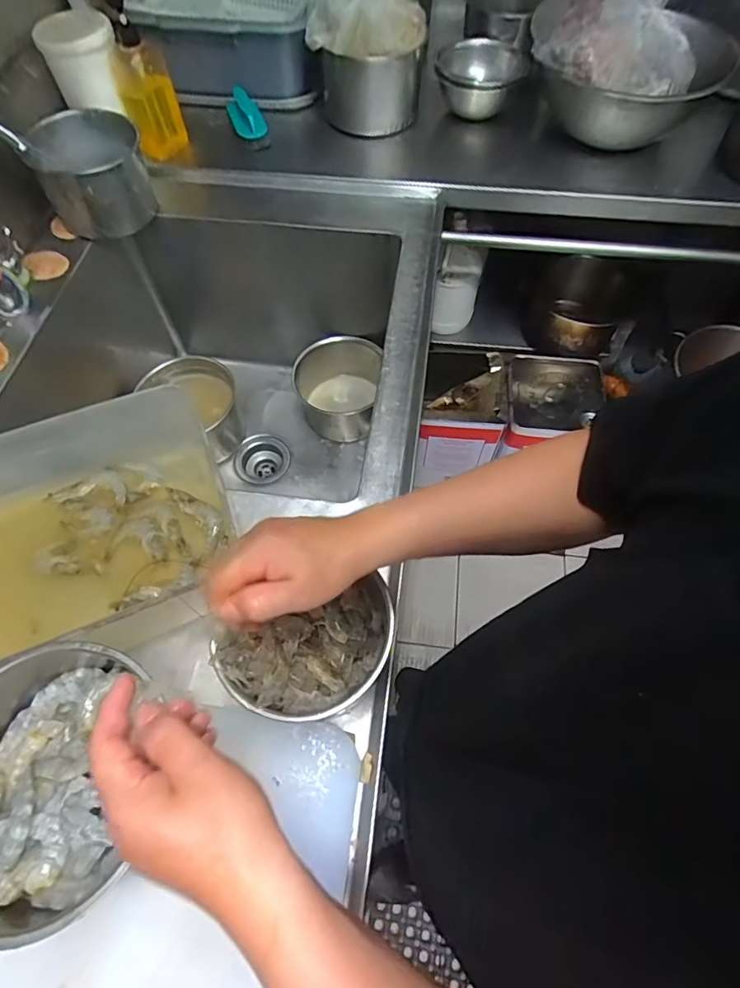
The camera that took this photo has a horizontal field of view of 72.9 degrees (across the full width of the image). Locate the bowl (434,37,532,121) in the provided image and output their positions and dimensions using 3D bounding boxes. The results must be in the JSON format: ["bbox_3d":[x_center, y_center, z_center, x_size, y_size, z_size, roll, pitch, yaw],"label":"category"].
[{"bbox_3d":[0.202,-0.762,0.918,0.157,0.081,0.169,0,62,0],"label":"bowl"}]

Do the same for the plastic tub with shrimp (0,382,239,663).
[{"bbox_3d":[-0.348,0.045,0.528,0.345,0.095,0.209,-24,64,-12],"label":"plastic tub with shrimp"}]

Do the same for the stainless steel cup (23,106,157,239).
[{"bbox_3d":[-0.439,-0.509,0.809,0.154,0.126,0.141,0,62,0],"label":"stainless steel cup"}]

